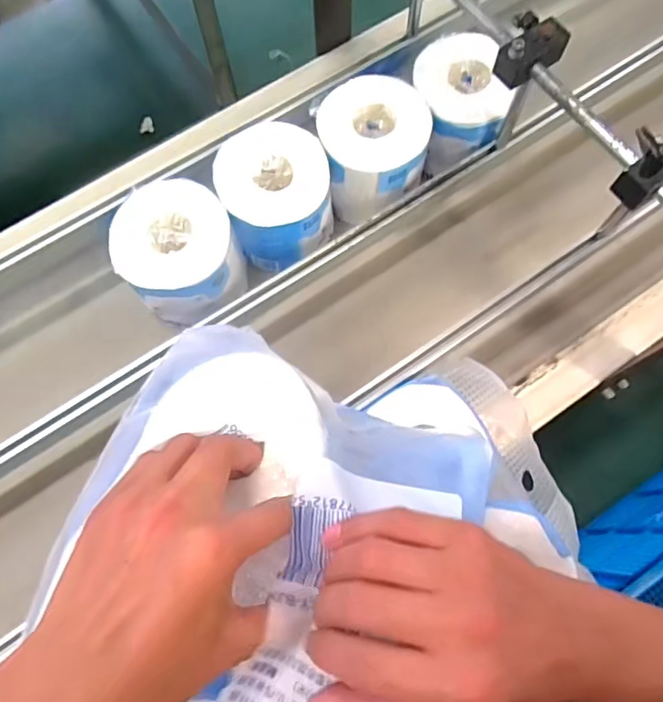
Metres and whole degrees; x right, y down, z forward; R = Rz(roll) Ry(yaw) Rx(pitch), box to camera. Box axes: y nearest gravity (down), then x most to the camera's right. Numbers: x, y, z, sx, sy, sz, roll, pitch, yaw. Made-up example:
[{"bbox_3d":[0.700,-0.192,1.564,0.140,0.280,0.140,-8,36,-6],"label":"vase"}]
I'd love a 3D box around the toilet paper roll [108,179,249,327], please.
[{"bbox_3d":[-0.148,-0.090,0.554,0.108,0.113,0.113,0,72,0],"label":"toilet paper roll"}]

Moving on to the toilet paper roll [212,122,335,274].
[{"bbox_3d":[-0.056,-0.154,0.569,0.105,0.093,0.115,0,72,0],"label":"toilet paper roll"}]

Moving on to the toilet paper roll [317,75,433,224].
[{"bbox_3d":[0.044,-0.203,0.572,0.106,0.088,0.112,0,72,0],"label":"toilet paper roll"}]

